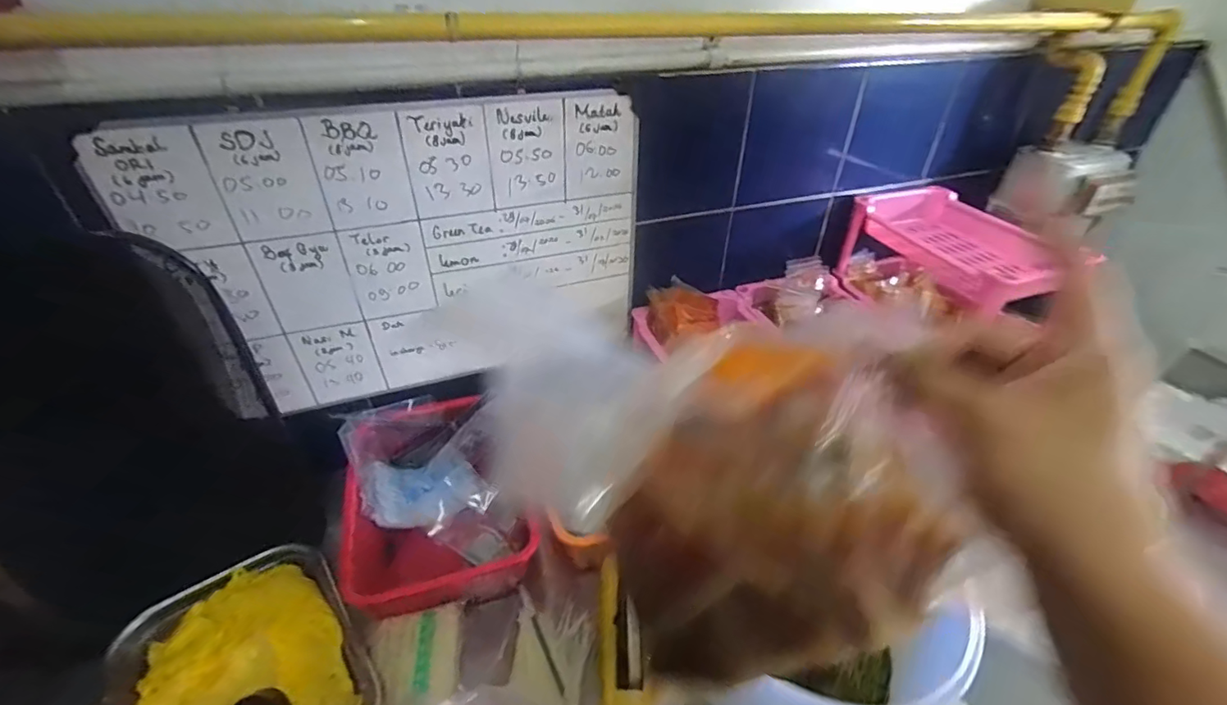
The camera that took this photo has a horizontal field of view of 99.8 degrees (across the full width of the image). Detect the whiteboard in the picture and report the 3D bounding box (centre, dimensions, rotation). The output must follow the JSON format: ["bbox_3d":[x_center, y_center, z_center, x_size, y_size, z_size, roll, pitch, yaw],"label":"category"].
[{"bbox_3d":[-0.244,-0.107,0.699,0.569,0.404,0.027,-12,40,-19],"label":"whiteboard"}]

